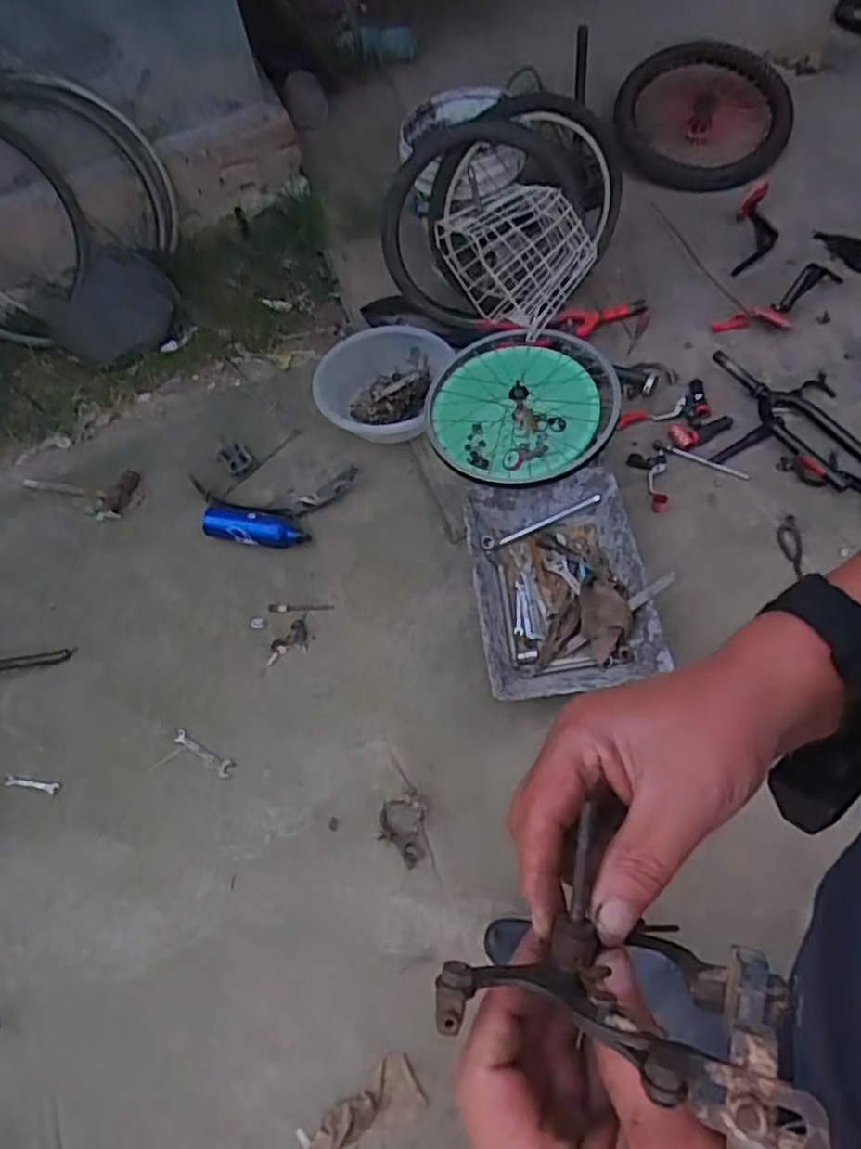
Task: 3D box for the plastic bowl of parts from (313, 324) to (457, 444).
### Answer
[{"bbox_3d":[-0.127,-0.456,1.706,0.295,0.163,0.286,-4,59,7],"label":"plastic bowl of parts"}]

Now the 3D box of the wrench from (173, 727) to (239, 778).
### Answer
[{"bbox_3d":[-0.430,0.340,1.338,0.146,0.004,0.034,25,67,21],"label":"wrench"}]

